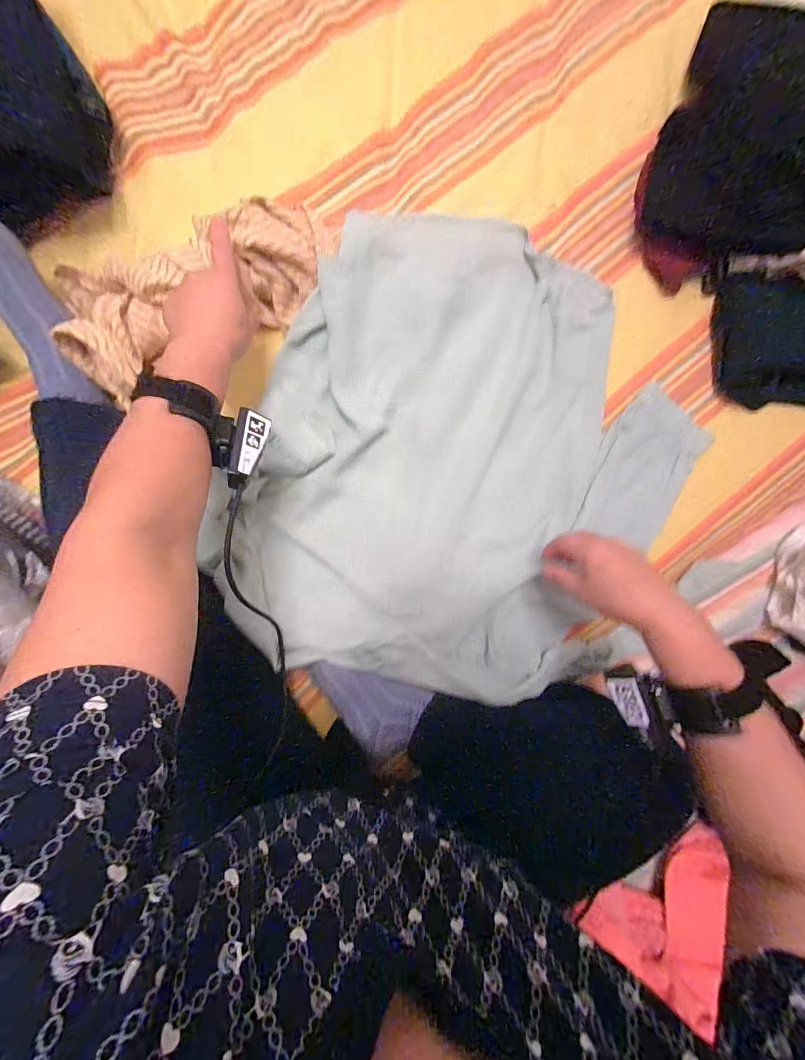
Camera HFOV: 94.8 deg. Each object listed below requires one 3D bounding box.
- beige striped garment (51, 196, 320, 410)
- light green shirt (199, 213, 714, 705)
[{"bbox_3d":[-0.246,-0.282,0.429,0.313,0.060,0.148,-22,91,0],"label":"beige striped garment"},{"bbox_3d":[0.078,-0.080,0.474,0.536,0.046,0.565,18,88,-4],"label":"light green shirt"}]

